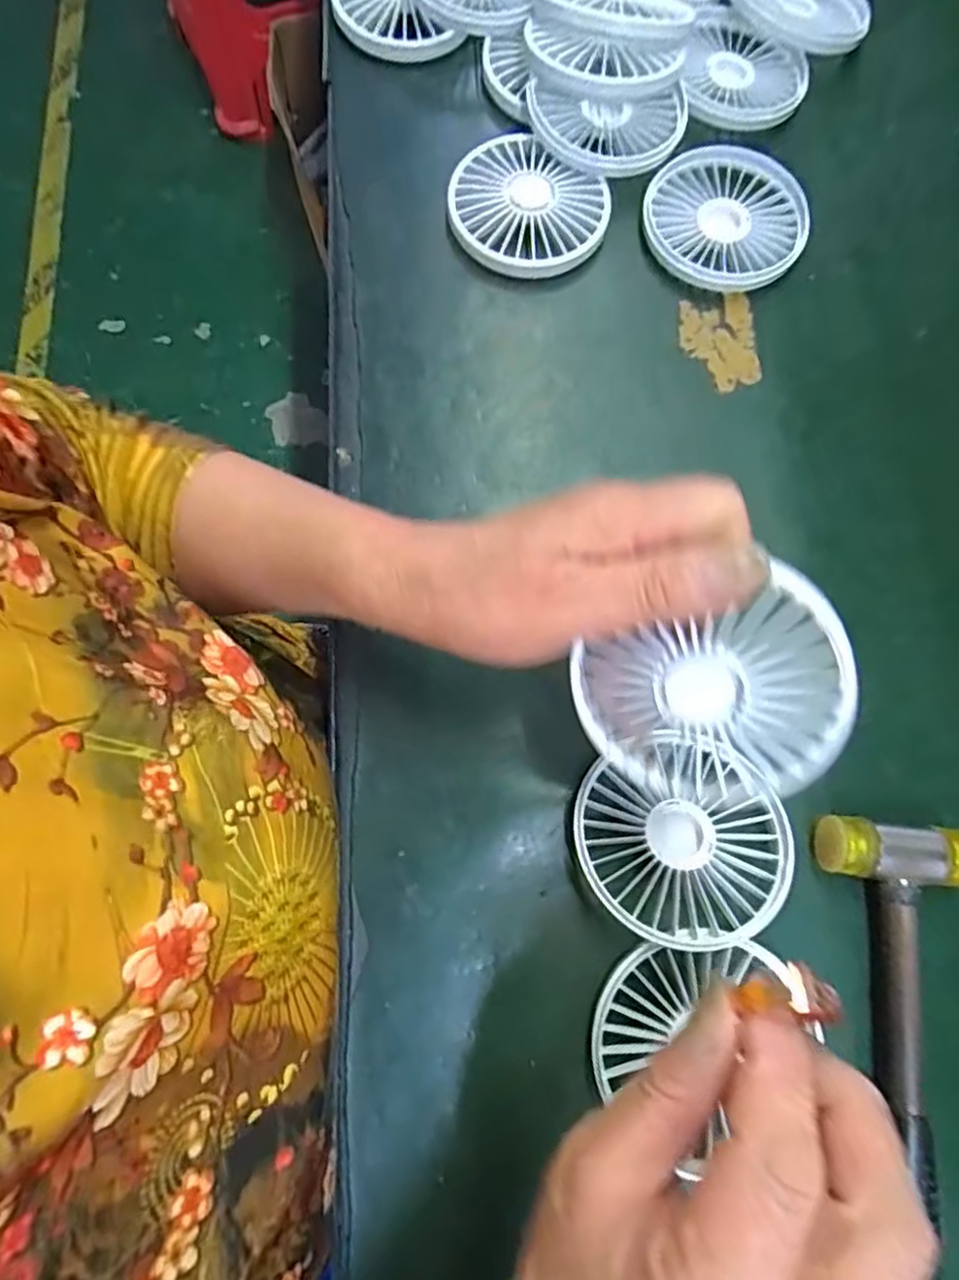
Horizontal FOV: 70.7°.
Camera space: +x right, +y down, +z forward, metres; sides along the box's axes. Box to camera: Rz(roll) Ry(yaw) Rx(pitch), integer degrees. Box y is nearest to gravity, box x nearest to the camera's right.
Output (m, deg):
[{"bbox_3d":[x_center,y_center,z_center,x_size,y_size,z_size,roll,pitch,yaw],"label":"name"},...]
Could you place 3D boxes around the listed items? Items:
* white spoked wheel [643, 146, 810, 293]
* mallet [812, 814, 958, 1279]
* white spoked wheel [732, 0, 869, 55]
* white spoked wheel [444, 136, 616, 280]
[{"bbox_3d":[0.141,-0.238,0.380,0.092,0.013,0.088,0,76,-1],"label":"white spoked wheel"},{"bbox_3d":[0.162,0.192,0.263,0.062,0.022,0.235,8,76,1],"label":"mallet"},{"bbox_3d":[0.197,-0.398,0.420,0.083,0.015,0.082,8,76,1],"label":"white spoked wheel"},{"bbox_3d":[0.024,-0.238,0.375,0.085,0.014,0.081,0,76,-1],"label":"white spoked wheel"}]

